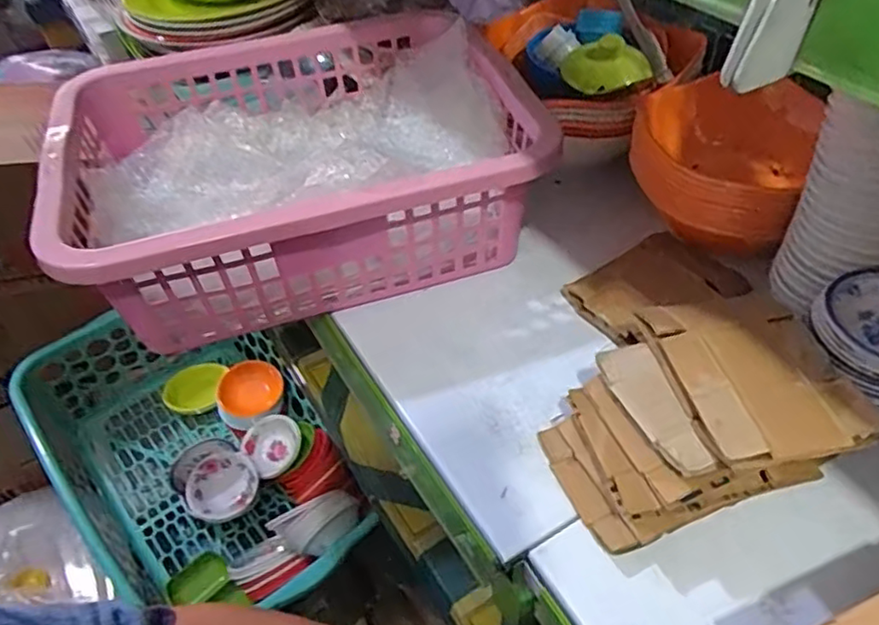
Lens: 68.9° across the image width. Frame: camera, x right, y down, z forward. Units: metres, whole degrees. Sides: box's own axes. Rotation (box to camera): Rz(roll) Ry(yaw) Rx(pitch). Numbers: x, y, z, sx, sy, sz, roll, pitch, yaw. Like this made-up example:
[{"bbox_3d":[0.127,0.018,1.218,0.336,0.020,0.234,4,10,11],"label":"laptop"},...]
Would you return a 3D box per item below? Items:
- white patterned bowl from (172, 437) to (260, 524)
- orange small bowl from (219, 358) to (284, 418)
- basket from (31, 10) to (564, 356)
[{"bbox_3d":[-0.293,0.224,0.847,0.102,0.037,0.102,1,70,-3],"label":"white patterned bowl"},{"bbox_3d":[-0.263,0.102,0.906,0.081,0.034,0.080,-2,48,2],"label":"orange small bowl"},{"bbox_3d":[-0.132,-0.147,0.621,0.393,0.141,0.336,-16,49,-10],"label":"basket"}]

